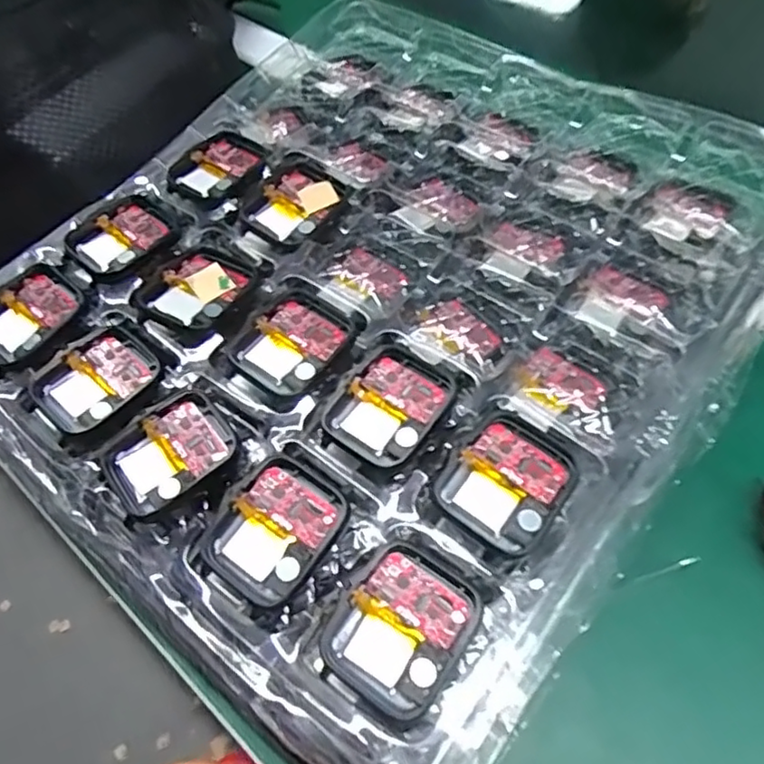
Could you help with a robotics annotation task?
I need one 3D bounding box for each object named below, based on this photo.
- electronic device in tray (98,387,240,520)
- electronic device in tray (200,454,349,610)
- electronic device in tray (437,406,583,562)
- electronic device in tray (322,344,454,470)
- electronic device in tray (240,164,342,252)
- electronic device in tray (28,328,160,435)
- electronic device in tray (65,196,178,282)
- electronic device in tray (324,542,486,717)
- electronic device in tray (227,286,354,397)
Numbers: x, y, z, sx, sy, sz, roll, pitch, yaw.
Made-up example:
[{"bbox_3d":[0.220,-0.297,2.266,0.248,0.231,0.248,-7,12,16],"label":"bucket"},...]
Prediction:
[{"bbox_3d":[-0.074,0.026,0.222,0.044,0.009,0.036,-36,62,-18],"label":"electronic device in tray"},{"bbox_3d":[-0.034,0.048,0.206,0.035,0.012,0.043,33,65,22],"label":"electronic device in tray"},{"bbox_3d":[0.042,0.032,0.207,0.036,0.005,0.041,37,67,24],"label":"electronic device in tray"},{"bbox_3d":[0.003,0.008,0.225,0.035,0.004,0.043,37,67,24],"label":"electronic device in tray"},{"bbox_3d":[-0.039,-0.079,0.281,0.035,0.007,0.041,32,65,21],"label":"electronic device in tray"},{"bbox_3d":[-0.108,0.000,0.241,0.042,0.007,0.036,-39,63,-19],"label":"electronic device in tray"},{"bbox_3d":[-0.112,-0.063,0.273,0.037,0.006,0.042,38,67,24],"label":"electronic device in tray"},{"bbox_3d":[0.006,0.073,0.188,0.037,0.009,0.042,33,65,22],"label":"electronic device in tray"},{"bbox_3d":[-0.033,-0.016,0.244,0.038,0.005,0.044,31,65,21],"label":"electronic device in tray"}]

